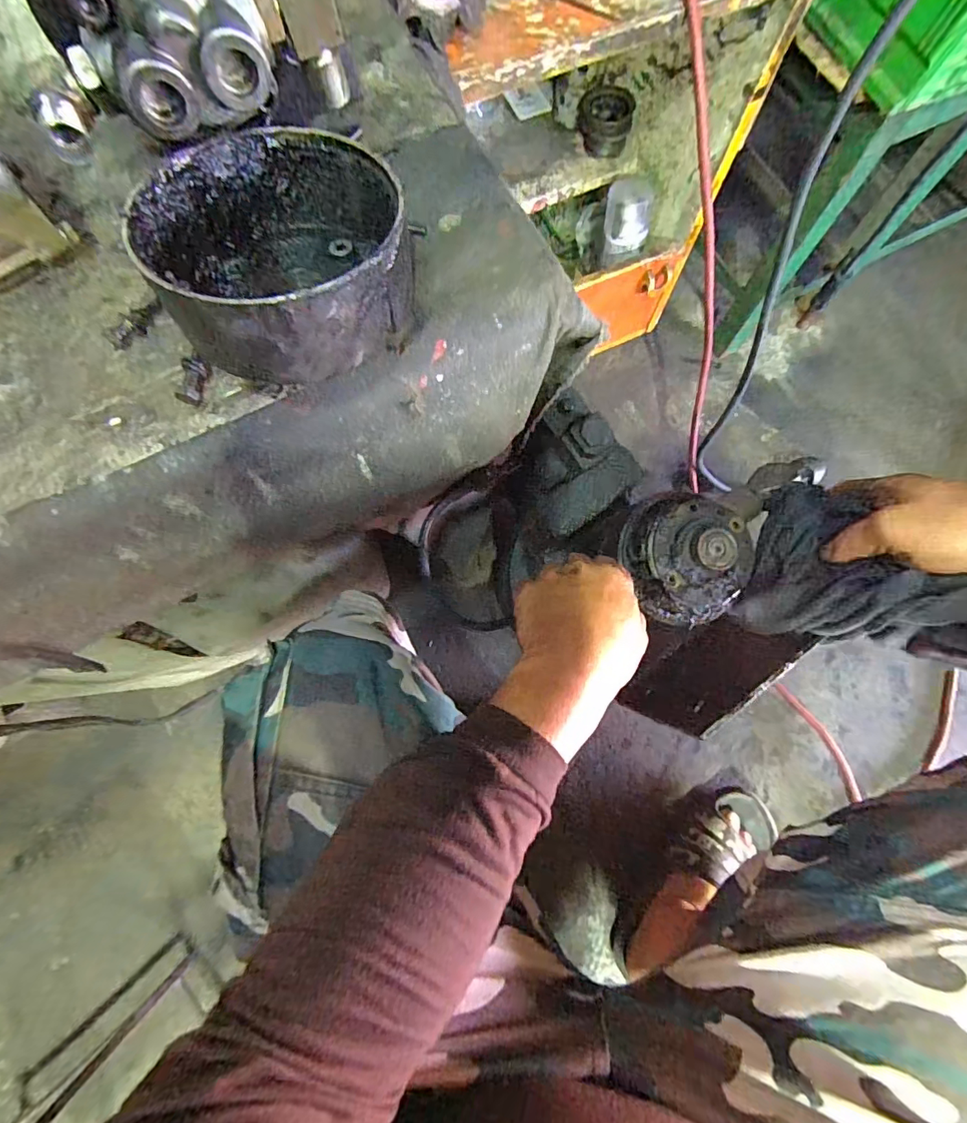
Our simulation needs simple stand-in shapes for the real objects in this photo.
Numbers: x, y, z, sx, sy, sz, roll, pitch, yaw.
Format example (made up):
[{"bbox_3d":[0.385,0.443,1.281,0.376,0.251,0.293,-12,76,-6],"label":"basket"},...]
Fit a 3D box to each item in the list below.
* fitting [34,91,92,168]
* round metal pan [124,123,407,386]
[{"bbox_3d":[-0.178,-0.185,0.209,0.014,0.019,0.018,-21,77,-5],"label":"fitting"},{"bbox_3d":[-0.090,-0.138,0.224,0.104,0.068,0.113,0,76,0],"label":"round metal pan"}]

